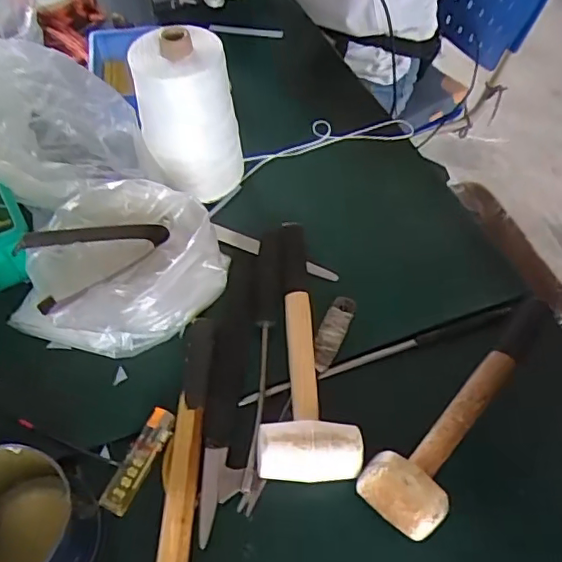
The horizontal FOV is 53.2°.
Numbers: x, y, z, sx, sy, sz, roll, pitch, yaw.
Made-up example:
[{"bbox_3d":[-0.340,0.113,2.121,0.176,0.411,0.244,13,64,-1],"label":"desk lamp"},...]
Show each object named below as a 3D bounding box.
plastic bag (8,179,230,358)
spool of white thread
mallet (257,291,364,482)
[{"bbox_3d":[-0.136,-0.008,0.515,0.159,0.086,0.158,17,56,11],"label":"plastic bag"},{"bbox_3d":[-0.090,-0.153,0.566,0.092,0.169,0.085,1,55,-1],"label":"spool of white thread"},{"bbox_3d":[0.024,0.081,0.479,0.082,0.041,0.172,1,55,-1],"label":"mallet"}]

